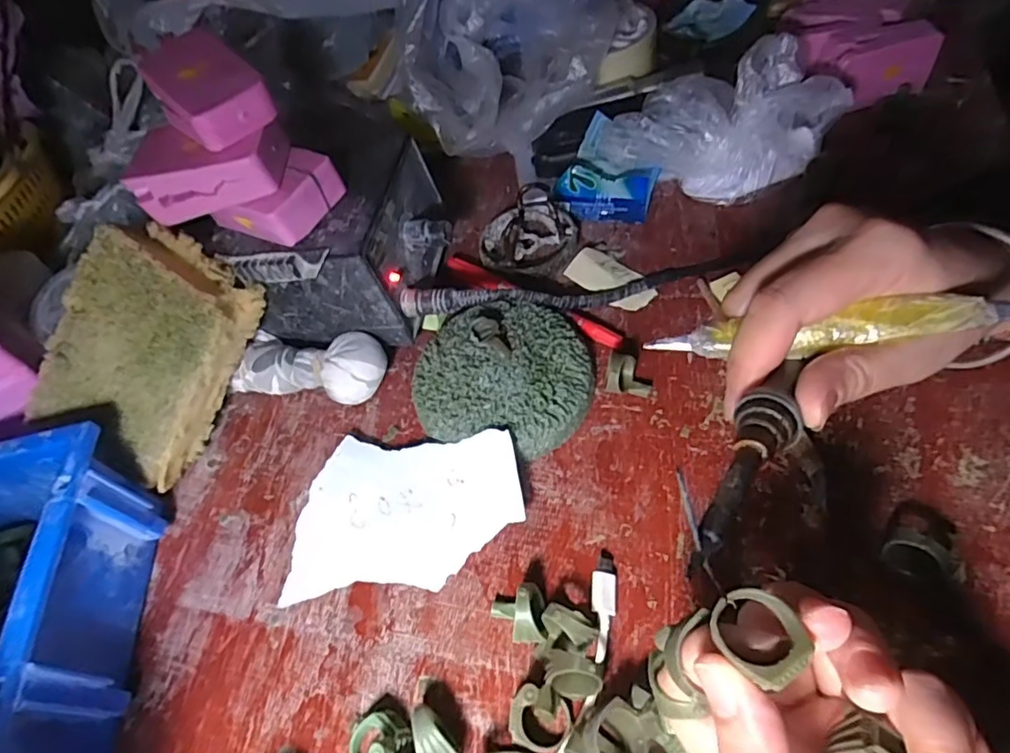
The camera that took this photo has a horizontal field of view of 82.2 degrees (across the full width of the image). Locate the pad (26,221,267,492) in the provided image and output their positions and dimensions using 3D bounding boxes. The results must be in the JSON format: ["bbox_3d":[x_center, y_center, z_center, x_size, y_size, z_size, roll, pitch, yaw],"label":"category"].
[{"bbox_3d":[-0.206,-0.016,0.337,0.091,0.046,0.133,25,92,-3],"label":"pad"}]

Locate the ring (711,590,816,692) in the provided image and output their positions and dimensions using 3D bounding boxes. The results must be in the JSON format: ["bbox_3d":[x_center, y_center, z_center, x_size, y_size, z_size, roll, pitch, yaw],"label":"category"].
[{"bbox_3d":[0.070,0.072,0.161,0.021,0.010,0.024,-37,64,-16],"label":"ring"}]

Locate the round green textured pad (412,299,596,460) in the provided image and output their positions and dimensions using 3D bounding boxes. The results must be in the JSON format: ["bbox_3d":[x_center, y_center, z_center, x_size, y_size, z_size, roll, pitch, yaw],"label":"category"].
[{"bbox_3d":[-0.001,-0.003,0.339,0.100,0.022,0.094,-5,56,8],"label":"round green textured pad"}]

